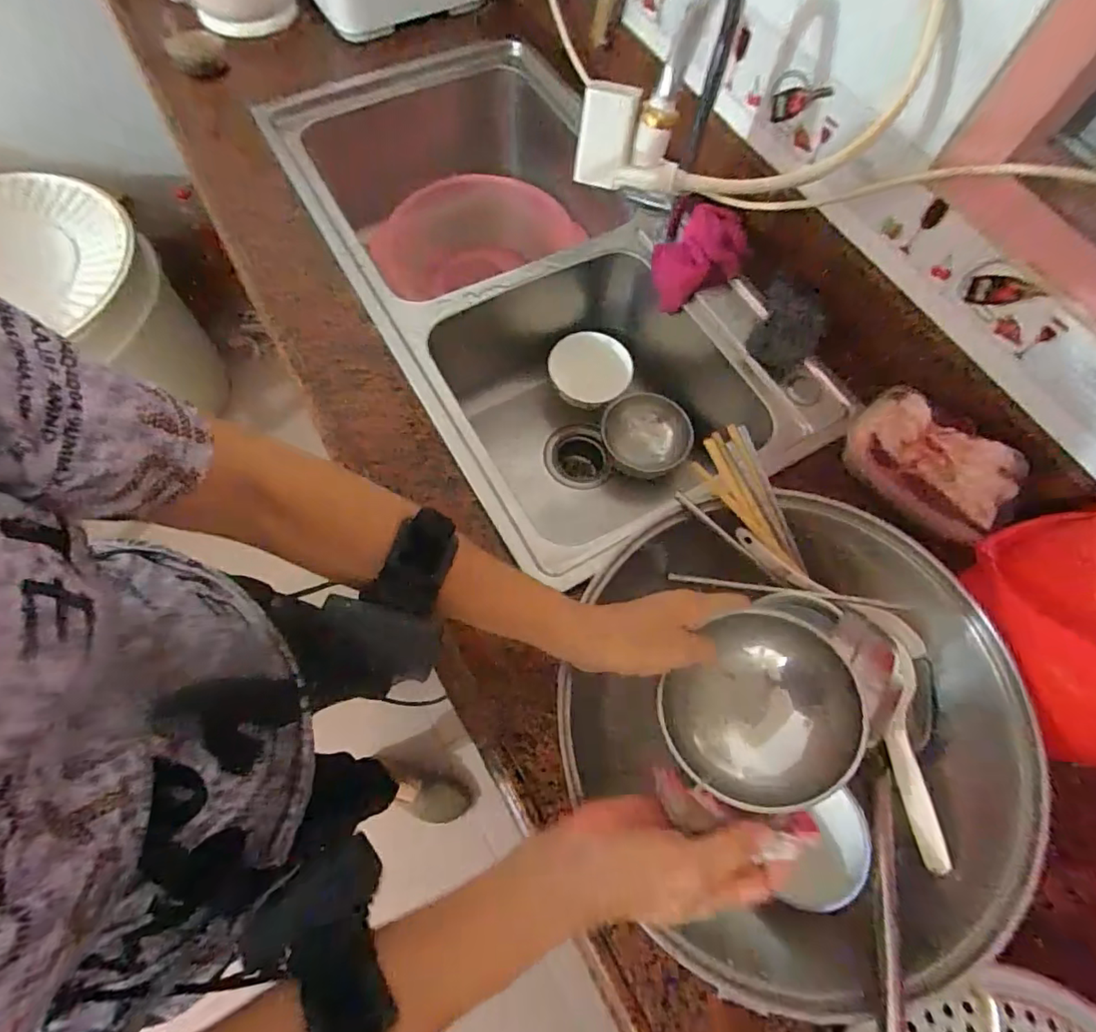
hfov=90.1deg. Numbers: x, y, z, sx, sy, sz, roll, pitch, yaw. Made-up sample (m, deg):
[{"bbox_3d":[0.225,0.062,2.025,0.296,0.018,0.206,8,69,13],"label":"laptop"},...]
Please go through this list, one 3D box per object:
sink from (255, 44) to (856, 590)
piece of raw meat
[{"bbox_3d":[-0.023,-0.314,0.779,0.447,0.223,0.743,-25,71,-12],"label":"sink"},{"bbox_3d":[0.374,-0.057,0.533,0.099,0.057,0.147,-34,73,-15],"label":"piece of raw meat"}]

